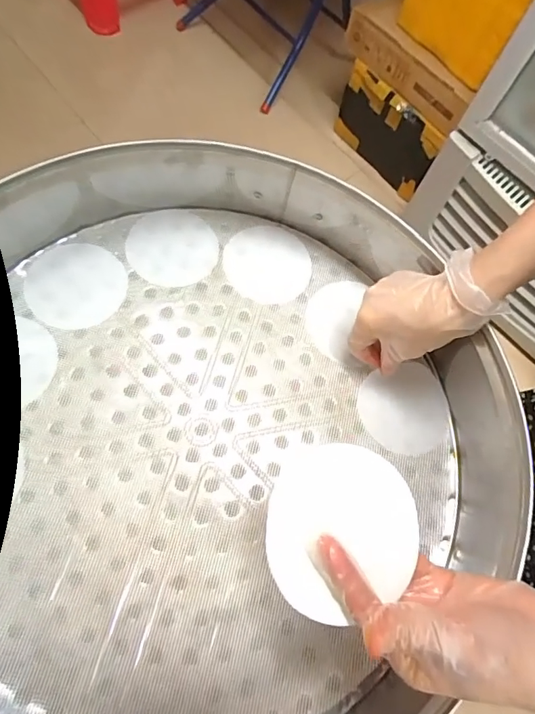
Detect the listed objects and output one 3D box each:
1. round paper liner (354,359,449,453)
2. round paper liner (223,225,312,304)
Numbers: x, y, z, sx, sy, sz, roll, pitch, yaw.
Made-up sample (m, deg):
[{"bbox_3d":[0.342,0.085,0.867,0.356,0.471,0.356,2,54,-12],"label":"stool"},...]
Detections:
[{"bbox_3d":[0.139,0.053,0.452,0.089,0.005,0.085,1,73,-4],"label":"round paper liner"},{"bbox_3d":[0.000,-0.104,0.498,0.094,0.004,0.093,3,71,-8],"label":"round paper liner"}]

